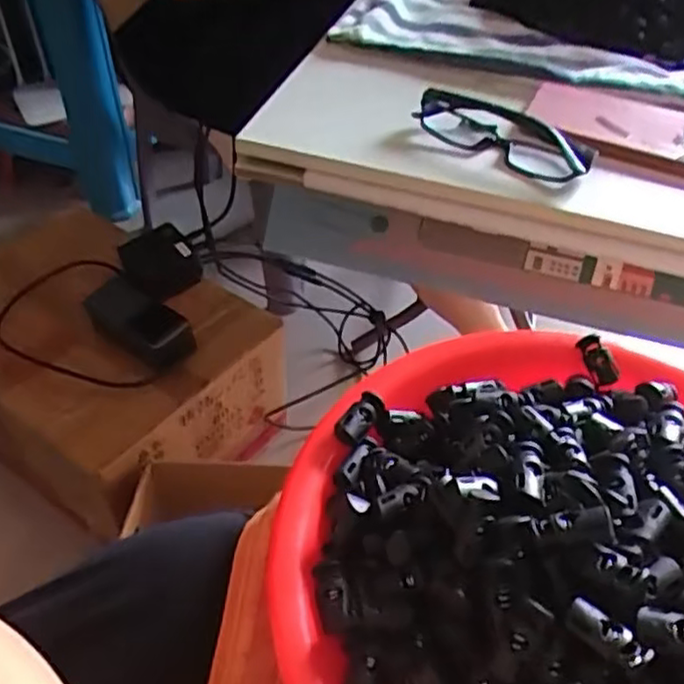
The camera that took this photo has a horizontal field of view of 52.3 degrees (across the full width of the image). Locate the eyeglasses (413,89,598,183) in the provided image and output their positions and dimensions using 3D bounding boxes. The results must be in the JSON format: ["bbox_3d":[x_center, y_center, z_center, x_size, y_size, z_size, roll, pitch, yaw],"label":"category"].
[{"bbox_3d":[0.127,-0.156,0.528,0.135,0.040,0.068,34,53,25],"label":"eyeglasses"}]

